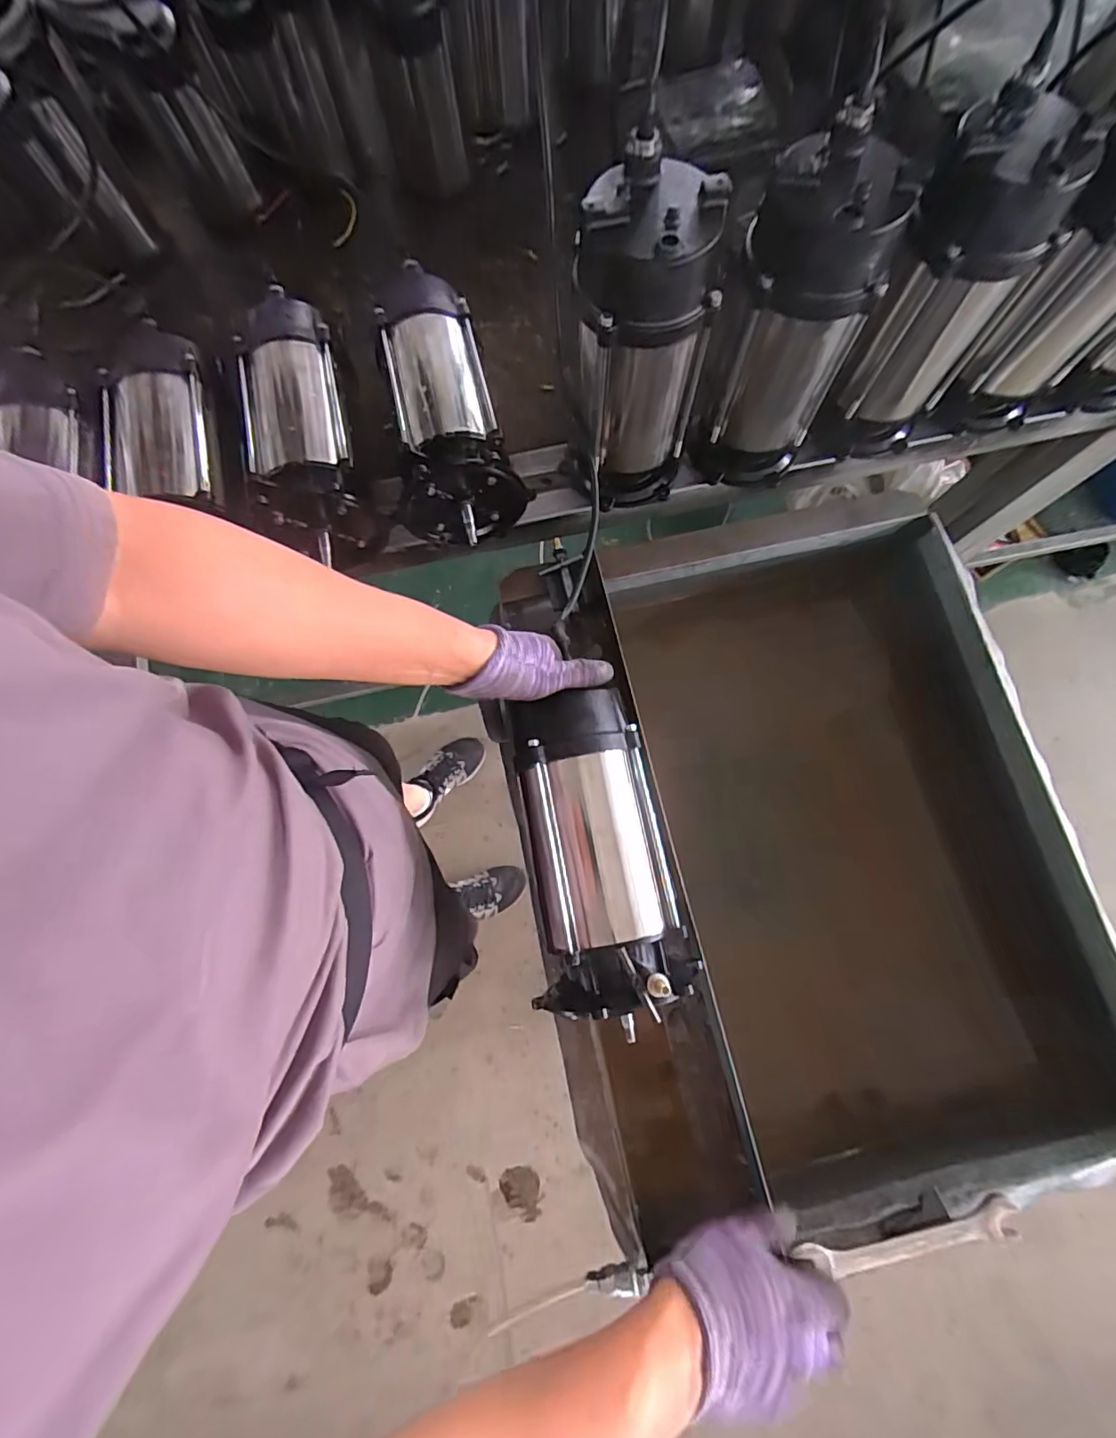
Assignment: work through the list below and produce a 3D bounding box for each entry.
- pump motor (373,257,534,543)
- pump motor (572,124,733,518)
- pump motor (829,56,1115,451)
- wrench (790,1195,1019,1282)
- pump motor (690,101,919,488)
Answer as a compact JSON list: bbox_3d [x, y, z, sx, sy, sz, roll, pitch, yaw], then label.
[{"bbox_3d":[-0.146,-0.365,0.636,0.138,0.136,0.308,-19,78,-3],"label":"pump motor"},{"bbox_3d":[0.079,-0.358,0.540,0.112,0.279,0.121,-8,77,-1],"label":"pump motor"},{"bbox_3d":[0.381,-0.419,0.552,0.124,0.272,0.112,28,79,7],"label":"pump motor"},{"bbox_3d":[0.327,0.485,0.493,0.210,0.016,0.031,-8,77,-4],"label":"wrench"},{"bbox_3d":[0.231,-0.383,0.551,0.130,0.281,0.114,24,79,6],"label":"pump motor"}]

